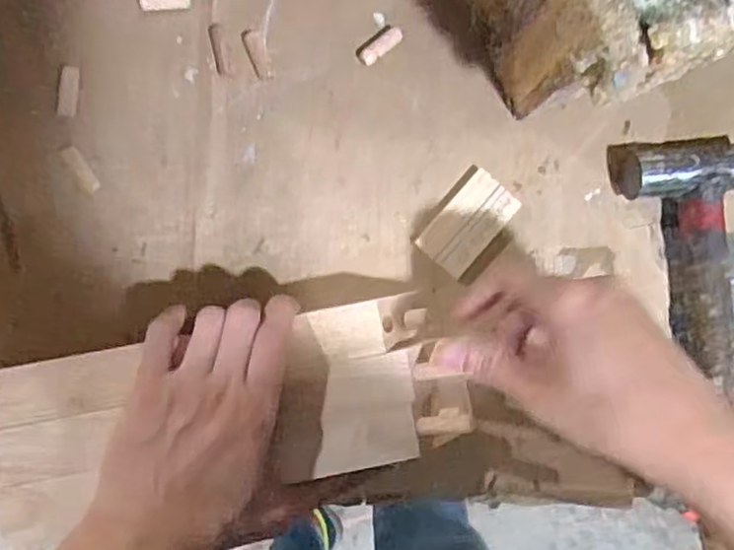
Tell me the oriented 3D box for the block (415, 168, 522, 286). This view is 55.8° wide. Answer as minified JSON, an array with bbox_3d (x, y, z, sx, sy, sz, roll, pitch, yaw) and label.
[{"bbox_3d":[0.066,-0.030,0.438,0.043,0.010,0.063,42,84,-4],"label":"block"}]

